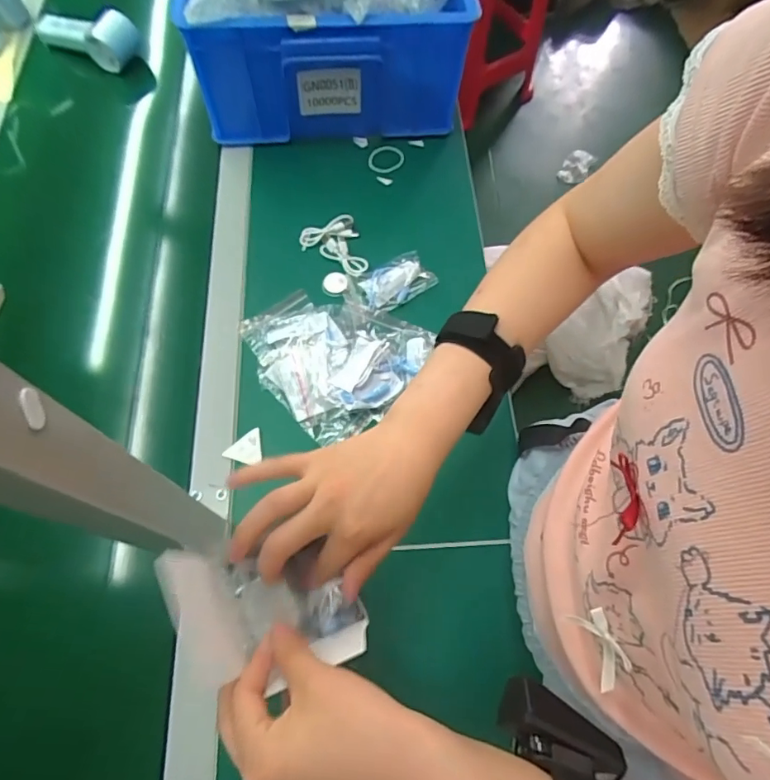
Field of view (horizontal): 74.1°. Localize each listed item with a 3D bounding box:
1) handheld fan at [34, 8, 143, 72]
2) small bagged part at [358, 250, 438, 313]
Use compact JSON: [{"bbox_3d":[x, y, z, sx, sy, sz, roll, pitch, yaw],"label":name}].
[{"bbox_3d":[-0.426,-0.505,0.716,0.171,0.062,0.043,23,66,8],"label":"handheld fan"},{"bbox_3d":[0.012,-0.129,0.601,0.082,0.013,0.054,-33,71,-16],"label":"small bagged part"}]

